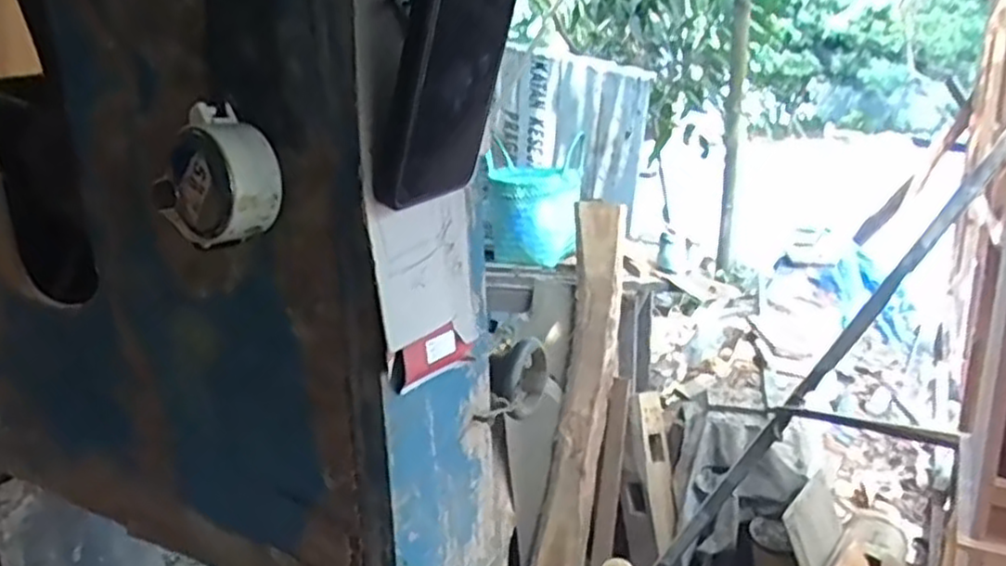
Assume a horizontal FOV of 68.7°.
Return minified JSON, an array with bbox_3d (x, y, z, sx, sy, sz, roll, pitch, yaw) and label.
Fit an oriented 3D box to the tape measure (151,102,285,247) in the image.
[{"bbox_3d":[-0.147,-0.056,0.380,0.039,0.064,0.066,-14,19,-42],"label":"tape measure"}]

